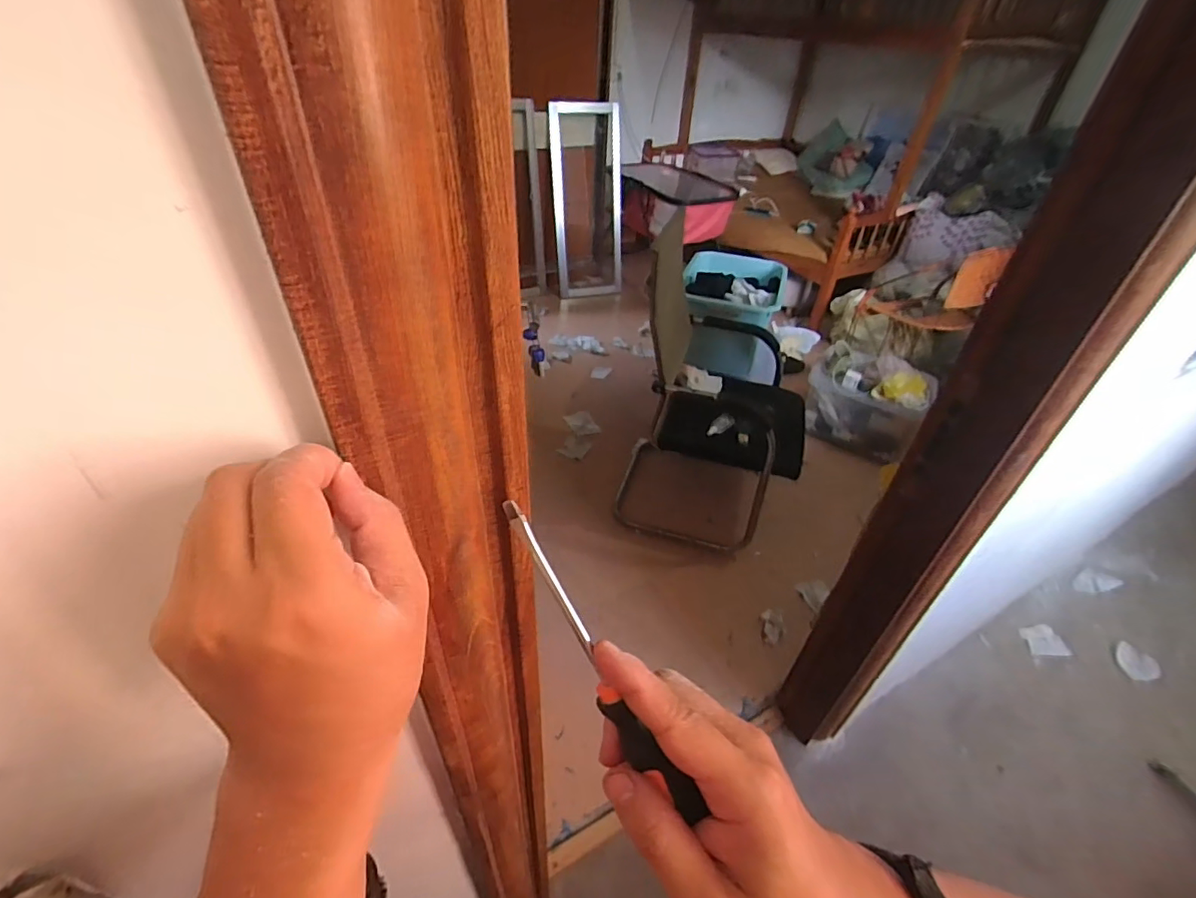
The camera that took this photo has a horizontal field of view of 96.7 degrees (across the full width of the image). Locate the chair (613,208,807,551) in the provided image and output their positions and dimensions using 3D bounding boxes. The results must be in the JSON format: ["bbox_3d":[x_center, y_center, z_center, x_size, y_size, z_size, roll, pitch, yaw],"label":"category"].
[{"bbox_3d":[0.389,-0.185,1.738,0.552,0.804,0.611,10,40,8],"label":"chair"}]

